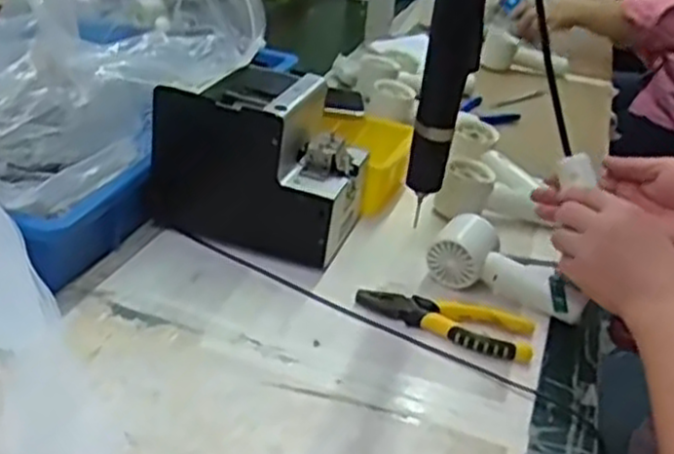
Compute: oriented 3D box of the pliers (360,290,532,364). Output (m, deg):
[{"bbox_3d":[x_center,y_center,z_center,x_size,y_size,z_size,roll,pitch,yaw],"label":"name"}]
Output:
[{"bbox_3d":[0.095,0.079,0.676,0.150,0.018,0.056,17,30,15],"label":"pliers"}]

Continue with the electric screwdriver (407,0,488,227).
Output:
[{"bbox_3d":[0.092,-0.128,0.639,0.032,0.230,0.040,-2,30,-14],"label":"electric screwdriver"}]

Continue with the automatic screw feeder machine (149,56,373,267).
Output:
[{"bbox_3d":[-0.071,-0.064,0.753,0.181,0.150,0.115,14,29,10],"label":"automatic screw feeder machine"}]

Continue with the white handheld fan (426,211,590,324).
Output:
[{"bbox_3d":[0.155,0.036,0.724,0.132,0.053,0.058,19,31,20],"label":"white handheld fan"}]

